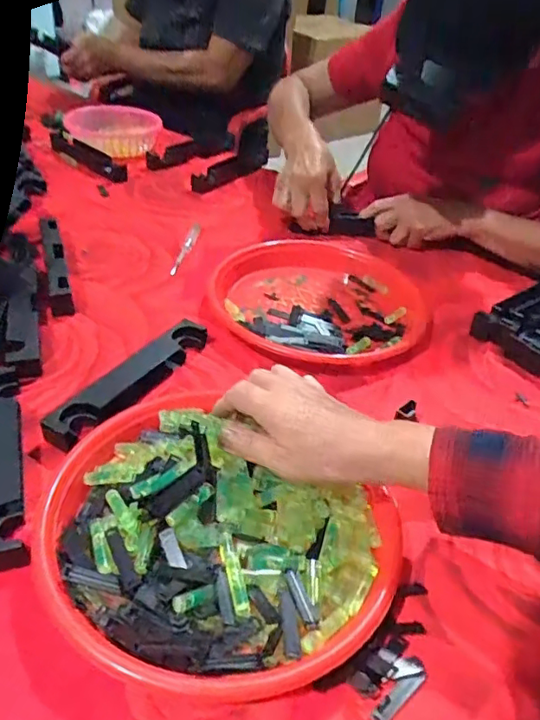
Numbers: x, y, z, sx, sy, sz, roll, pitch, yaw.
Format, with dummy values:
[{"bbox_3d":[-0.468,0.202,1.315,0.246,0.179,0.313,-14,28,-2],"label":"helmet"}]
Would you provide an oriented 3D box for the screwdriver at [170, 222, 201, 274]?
[{"bbox_3d":[-0.110,-0.149,0.752,0.015,0.008,0.131,8,39,2],"label":"screwdriver"}]

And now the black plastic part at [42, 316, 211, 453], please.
[{"bbox_3d":[-0.129,0.017,0.538,0.037,0.027,0.190,22,42,18],"label":"black plastic part"}]

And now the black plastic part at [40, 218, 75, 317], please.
[{"bbox_3d":[-0.255,-0.117,0.676,0.024,0.033,0.188,-9,42,-18],"label":"black plastic part"}]

